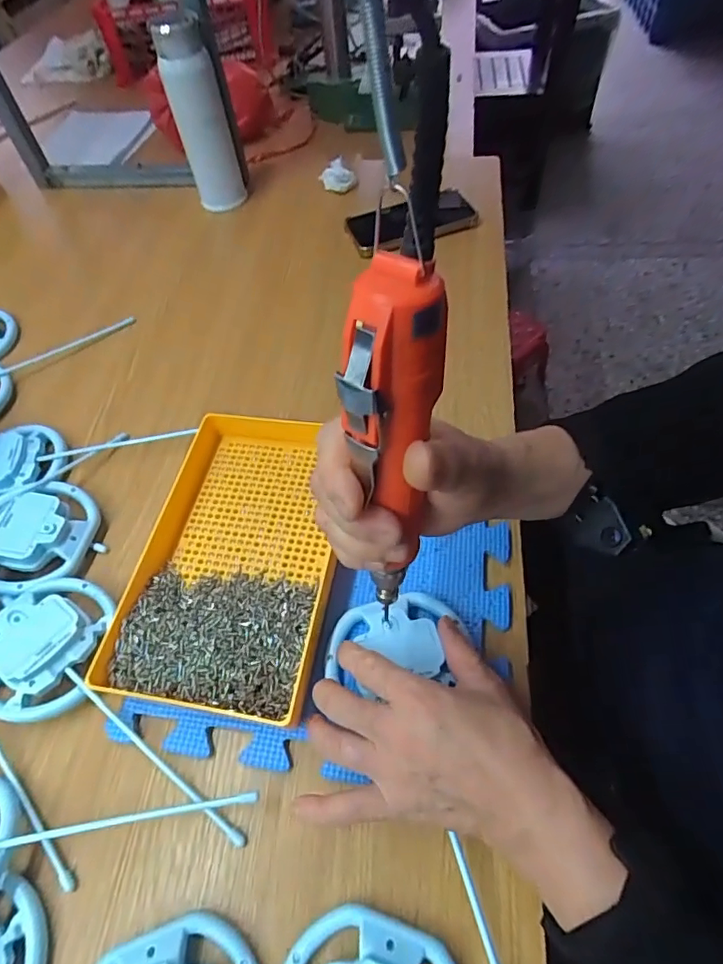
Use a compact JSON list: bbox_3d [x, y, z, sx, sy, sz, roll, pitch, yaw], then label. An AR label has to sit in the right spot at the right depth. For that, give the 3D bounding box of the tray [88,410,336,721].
[{"bbox_3d":[-0.094,0.054,0.421,0.150,0.044,0.242,6,56,9],"label":"tray"}]

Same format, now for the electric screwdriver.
[{"bbox_3d":[0.014,-0.003,0.235,0.037,0.180,0.027,4,42,8],"label":"electric screwdriver"}]

